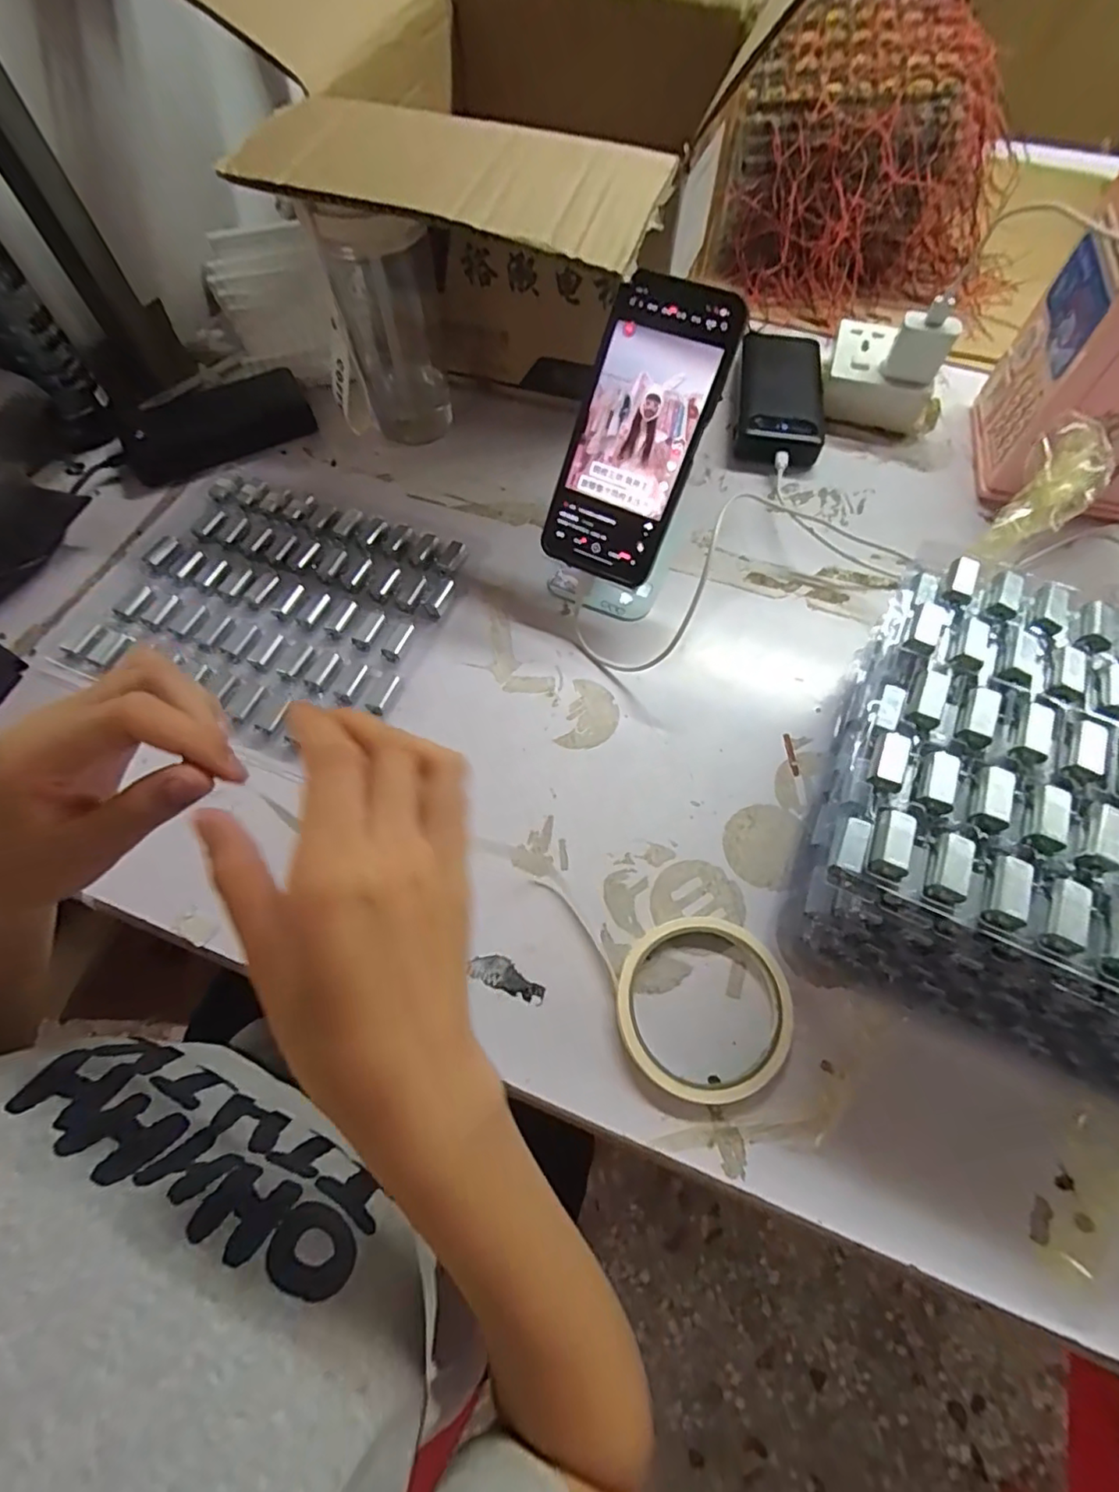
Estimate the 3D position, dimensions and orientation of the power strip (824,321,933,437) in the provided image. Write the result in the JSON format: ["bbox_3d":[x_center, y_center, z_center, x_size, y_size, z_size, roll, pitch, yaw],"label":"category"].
[{"bbox_3d":[0.291,-0.338,0.544,0.102,0.043,0.092,13,65,7],"label":"power strip"}]

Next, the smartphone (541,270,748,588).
[{"bbox_3d":[0.051,-0.201,0.391,0.081,0.176,0.014,28,23,14],"label":"smartphone"}]

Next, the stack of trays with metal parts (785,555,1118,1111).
[{"bbox_3d":[0.278,0.044,0.320,0.246,0.101,0.231,22,66,11],"label":"stack of trays with metal parts"}]

